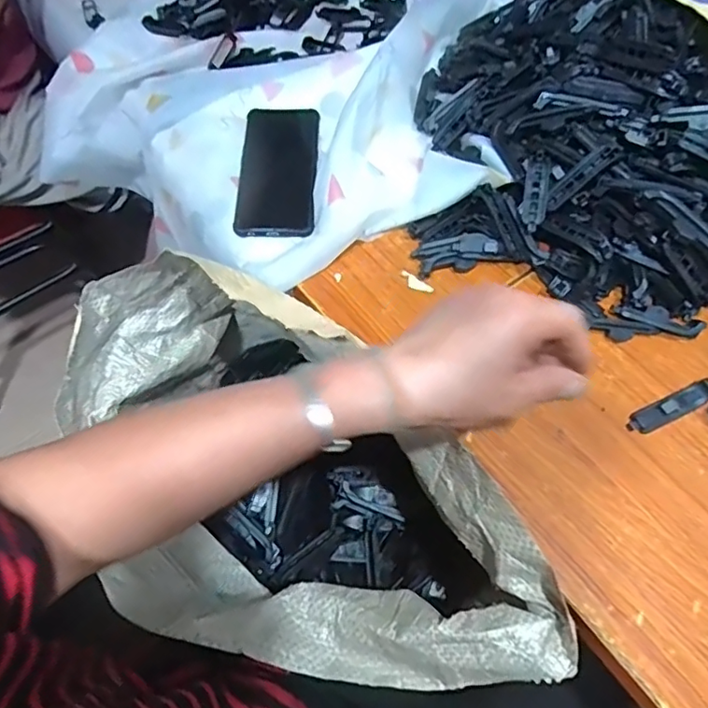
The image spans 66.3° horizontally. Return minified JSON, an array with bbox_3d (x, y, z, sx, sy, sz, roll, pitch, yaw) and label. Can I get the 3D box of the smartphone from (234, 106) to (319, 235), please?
[{"bbox_3d":[-0.077,-0.186,0.547,0.078,0.014,0.160,0,61,1],"label":"smartphone"}]

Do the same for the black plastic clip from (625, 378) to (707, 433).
[{"bbox_3d":[0.249,0.041,0.423,0.076,0.013,0.018,-23,63,-11],"label":"black plastic clip"}]

